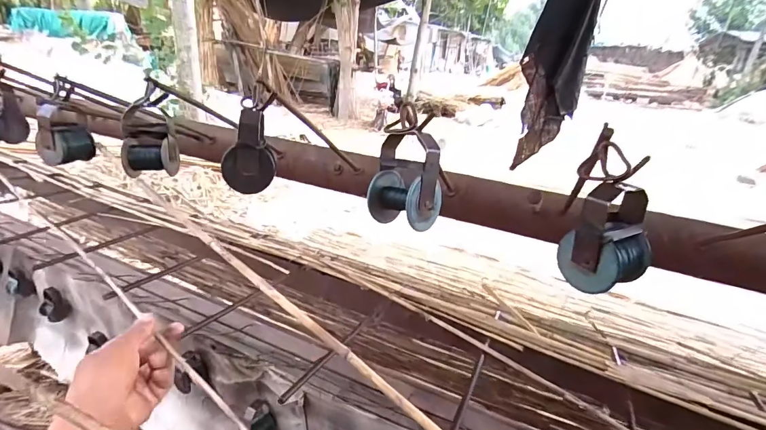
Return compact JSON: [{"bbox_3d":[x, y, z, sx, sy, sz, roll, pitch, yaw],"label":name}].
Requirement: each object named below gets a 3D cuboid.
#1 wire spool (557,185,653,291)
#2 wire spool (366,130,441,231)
[{"bbox_3d":[0.162,0.014,0.279,0.047,0.075,0.042,-8,26,-28],"label":"wire spool"},{"bbox_3d":[0.017,-0.029,0.313,0.053,0.069,0.039,20,27,32],"label":"wire spool"}]

